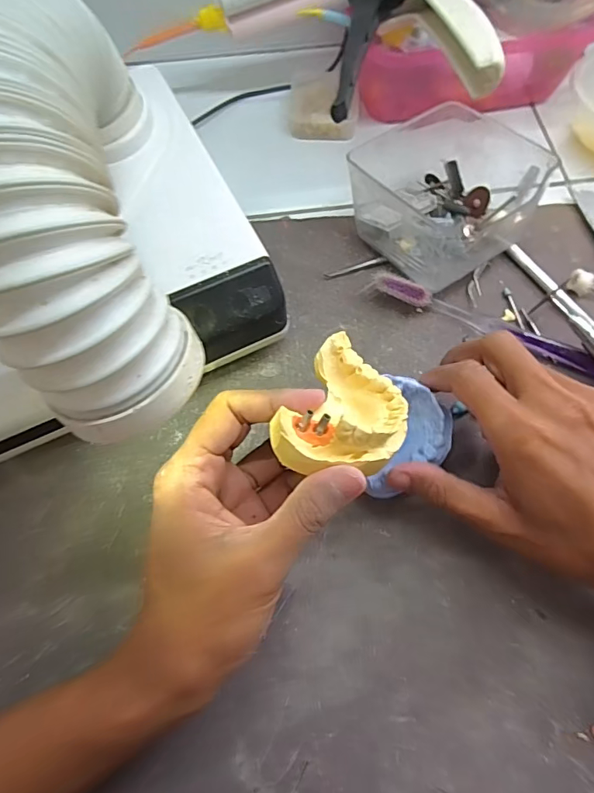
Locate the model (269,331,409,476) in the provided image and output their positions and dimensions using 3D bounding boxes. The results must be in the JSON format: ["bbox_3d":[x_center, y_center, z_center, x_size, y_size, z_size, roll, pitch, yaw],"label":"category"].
[{"bbox_3d":[0.023,0.009,0.219,0.052,0.029,0.072,29,50,3],"label":"model"}]

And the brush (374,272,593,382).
[{"bbox_3d":[0.129,-0.048,0.311,0.161,0.020,0.017,22,71,8],"label":"brush"}]

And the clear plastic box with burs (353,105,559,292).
[{"bbox_3d":[0.092,-0.136,0.326,0.090,0.057,0.109,-34,73,-12],"label":"clear plastic box with burs"}]

